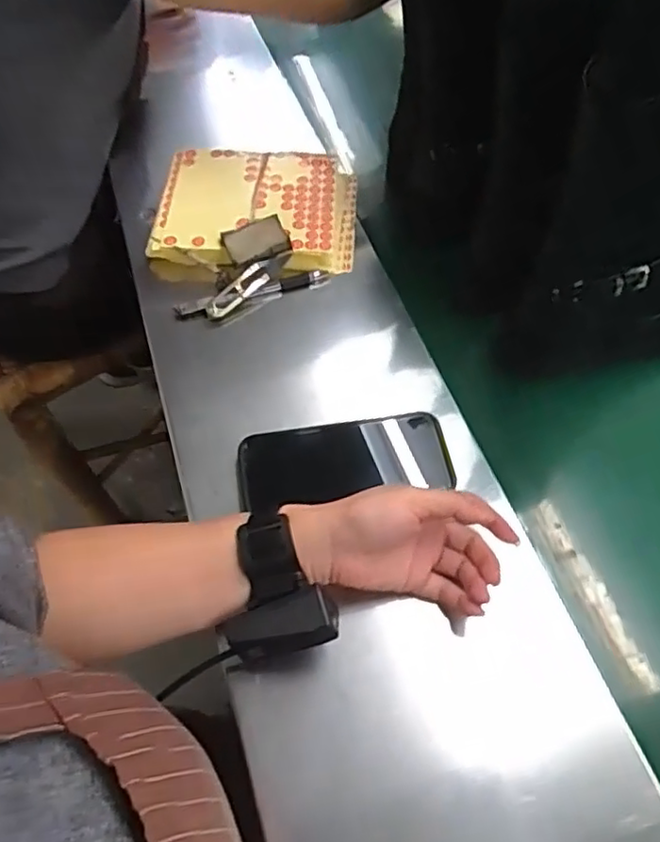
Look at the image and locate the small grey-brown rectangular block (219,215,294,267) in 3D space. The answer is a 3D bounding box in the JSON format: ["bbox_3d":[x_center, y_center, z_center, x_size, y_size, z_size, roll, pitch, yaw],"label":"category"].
[{"bbox_3d":[-0.072,-0.177,0.626,0.062,0.014,0.045,-23,60,-13],"label":"small grey-brown rectangular block"}]

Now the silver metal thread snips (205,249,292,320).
[{"bbox_3d":[-0.078,-0.134,0.612,0.024,0.013,0.099,36,65,21],"label":"silver metal thread snips"}]

